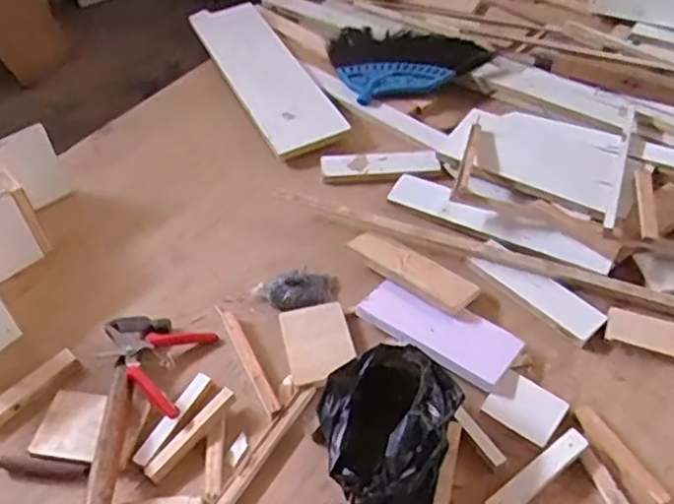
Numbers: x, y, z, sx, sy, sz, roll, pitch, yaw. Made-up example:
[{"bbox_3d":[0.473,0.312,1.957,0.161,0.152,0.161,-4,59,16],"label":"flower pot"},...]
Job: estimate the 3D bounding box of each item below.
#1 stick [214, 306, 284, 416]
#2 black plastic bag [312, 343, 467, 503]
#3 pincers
[{"bbox_3d":[-0.126,0.147,0.919,0.020,0.011,0.200,-23,53,-16],"label":"stick"},{"bbox_3d":[0.056,0.208,0.804,0.164,0.097,0.194,15,49,16],"label":"black plastic bag"},{"bbox_3d":[-0.266,0.151,0.913,0.157,0.039,0.146,10,51,11],"label":"pincers"}]

